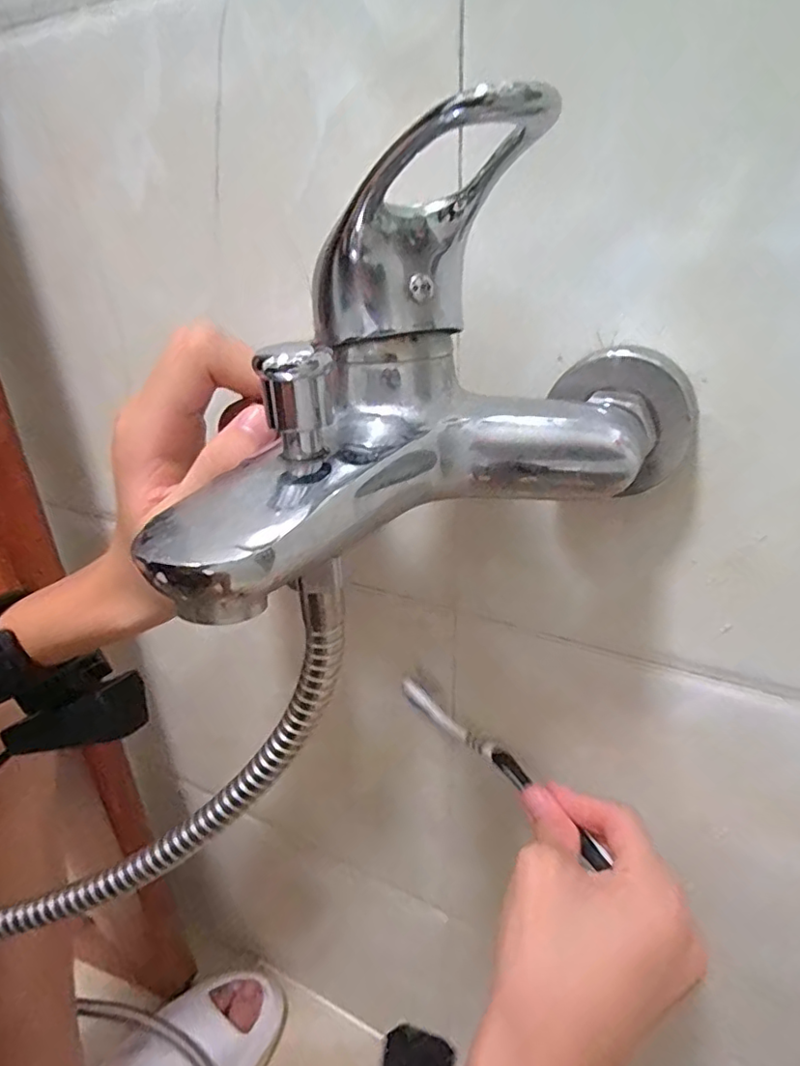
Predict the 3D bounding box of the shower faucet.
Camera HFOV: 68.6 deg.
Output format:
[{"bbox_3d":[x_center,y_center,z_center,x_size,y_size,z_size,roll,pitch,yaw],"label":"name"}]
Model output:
[{"bbox_3d":[0.015,-0.059,0.181,0.191,0.108,0.066,-15,30,-24],"label":"shower faucet"}]

